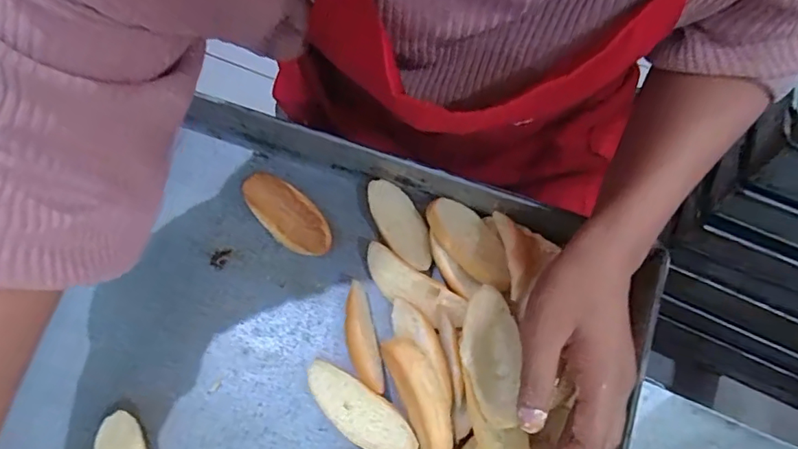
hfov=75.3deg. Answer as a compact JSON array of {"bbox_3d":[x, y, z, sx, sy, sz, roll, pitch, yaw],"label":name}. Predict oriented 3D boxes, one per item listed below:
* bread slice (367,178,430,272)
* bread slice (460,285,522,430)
[{"bbox_3d":[0.001,-0.003,0.434,0.037,0.008,0.084,-24,67,-10],"label":"bread slice"},{"bbox_3d":[0.064,0.090,0.363,0.040,0.008,0.097,0,57,1],"label":"bread slice"}]

